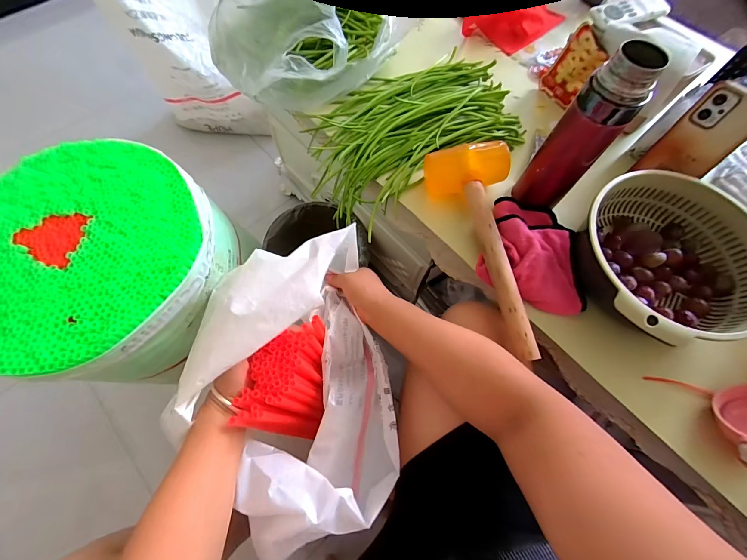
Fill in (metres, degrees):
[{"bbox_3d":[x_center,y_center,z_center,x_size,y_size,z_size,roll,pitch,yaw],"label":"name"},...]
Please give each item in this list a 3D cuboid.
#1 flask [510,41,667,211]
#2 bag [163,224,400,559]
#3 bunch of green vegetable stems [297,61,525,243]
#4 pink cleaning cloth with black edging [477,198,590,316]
[{"bbox_3d":[0.253,-0.172,0.399,0.063,0.197,0.057,40,72,13],"label":"flask"},{"bbox_3d":[-0.103,0.128,0.386,0.242,0.125,0.324,-13,69,-7],"label":"bag"},{"bbox_3d":[0.064,-0.263,0.557,0.373,0.074,0.257,-33,72,-14],"label":"bunch of green vegetable stems"},{"bbox_3d":[0.228,-0.040,0.445,0.144,0.039,0.153,19,68,6],"label":"pink cleaning cloth with black edging"}]

